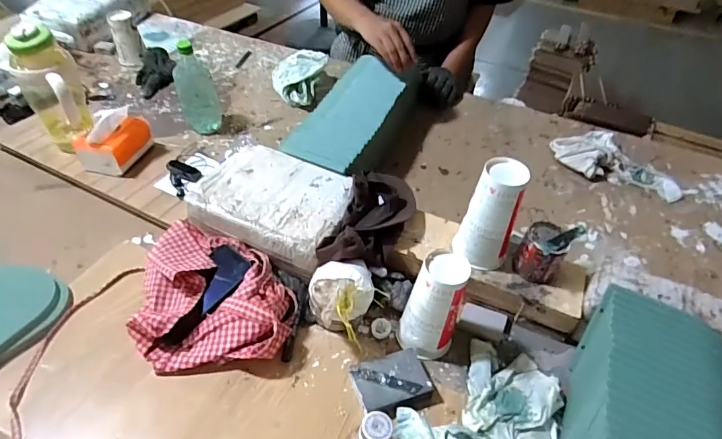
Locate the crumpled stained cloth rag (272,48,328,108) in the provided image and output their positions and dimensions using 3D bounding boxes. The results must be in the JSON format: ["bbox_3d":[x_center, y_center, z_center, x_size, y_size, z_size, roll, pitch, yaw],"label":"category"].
[{"bbox_3d":[-0.161,-0.367,1.158,0.133,0.091,0.172,4,44,-2],"label":"crumpled stained cloth rag"}]

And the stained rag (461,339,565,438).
[{"bbox_3d":[0.211,0.244,0.611,0.129,0.029,0.159,16,45,11],"label":"stained rag"}]

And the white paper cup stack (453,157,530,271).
[{"bbox_3d":[0.197,-0.006,0.666,0.077,0.160,0.068,21,46,16],"label":"white paper cup stack"}]

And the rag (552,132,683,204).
[{"bbox_3d":[0.580,-0.136,1.011,0.264,0.059,0.137,15,45,10],"label":"rag"}]

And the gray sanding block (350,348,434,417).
[{"bbox_3d":[0.043,0.226,0.613,0.099,0.032,0.074,-16,48,-21],"label":"gray sanding block"}]

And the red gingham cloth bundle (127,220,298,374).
[{"bbox_3d":[-0.217,0.106,0.684,0.224,0.064,0.244,-1,44,-7],"label":"red gingham cloth bundle"}]

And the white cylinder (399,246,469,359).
[{"bbox_3d":[0.103,0.124,0.631,0.079,0.158,0.073,21,46,16],"label":"white cylinder"}]

